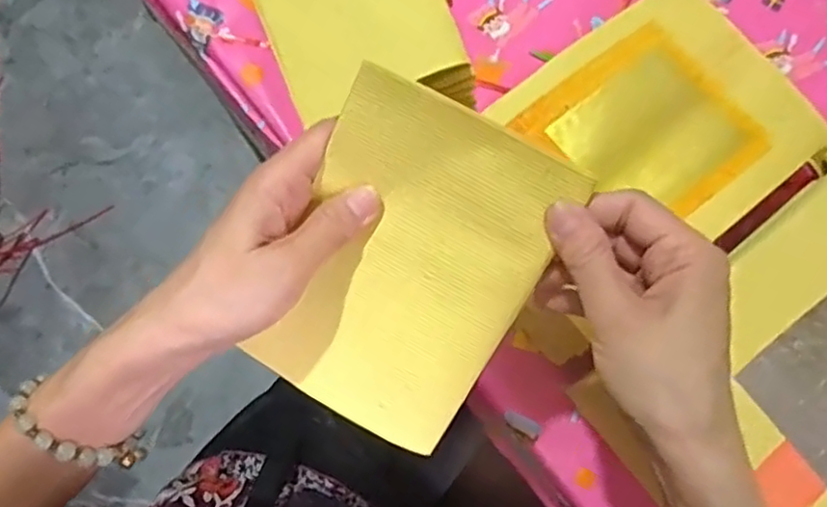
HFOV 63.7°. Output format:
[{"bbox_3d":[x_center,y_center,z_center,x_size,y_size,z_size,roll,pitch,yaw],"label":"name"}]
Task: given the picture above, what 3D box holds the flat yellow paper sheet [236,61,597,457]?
[{"bbox_3d":[-0.004,0.009,0.319,0.111,0.012,0.159,27,105,-2],"label":"flat yellow paper sheet"}]

